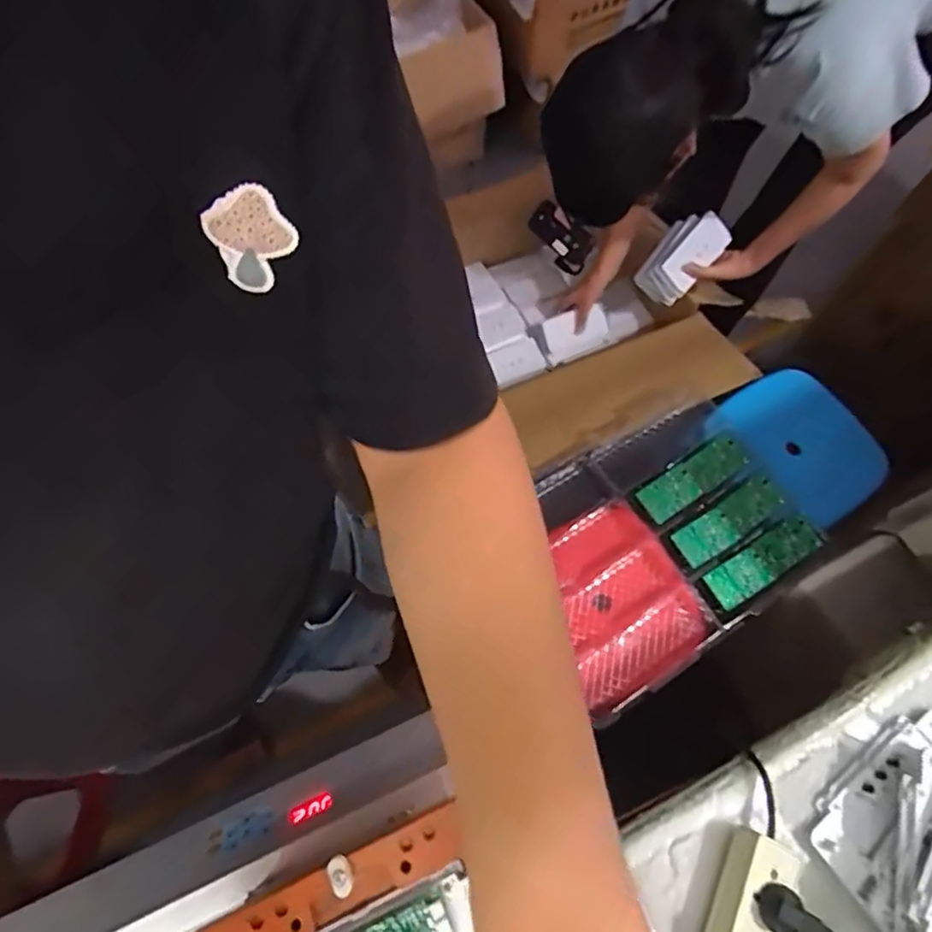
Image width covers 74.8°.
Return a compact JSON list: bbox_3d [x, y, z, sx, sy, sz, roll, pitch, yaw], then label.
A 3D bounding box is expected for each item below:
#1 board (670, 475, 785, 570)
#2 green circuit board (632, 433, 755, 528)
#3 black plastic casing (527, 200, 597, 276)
[{"bbox_3d":[0.424,0.086,0.983,0.201,0.010,0.063,-31,75,-12],"label":"board"},{"bbox_3d":[0.380,0.016,1.013,0.208,0.016,0.066,-32,75,-12],"label":"green circuit board"},{"bbox_3d":[0.145,-0.348,0.924,0.116,0.064,0.032,50,42,8],"label":"black plastic casing"}]

